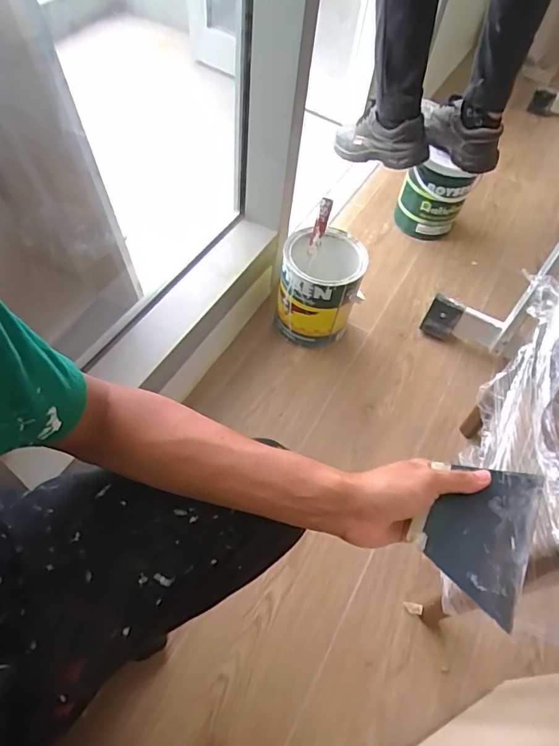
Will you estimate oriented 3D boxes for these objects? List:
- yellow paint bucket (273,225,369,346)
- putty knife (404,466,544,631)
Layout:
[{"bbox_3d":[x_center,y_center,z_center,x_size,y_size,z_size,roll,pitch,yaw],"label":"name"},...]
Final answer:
[{"bbox_3d":[0.081,-0.173,1.033,0.156,0.218,0.159,9,56,1],"label":"yellow paint bucket"},{"bbox_3d":[0.175,0.133,0.433,0.094,0.013,0.130,25,58,12],"label":"putty knife"}]

